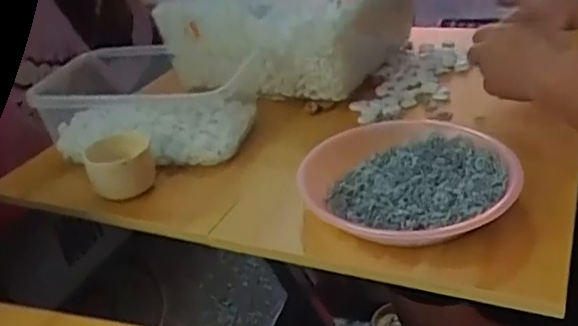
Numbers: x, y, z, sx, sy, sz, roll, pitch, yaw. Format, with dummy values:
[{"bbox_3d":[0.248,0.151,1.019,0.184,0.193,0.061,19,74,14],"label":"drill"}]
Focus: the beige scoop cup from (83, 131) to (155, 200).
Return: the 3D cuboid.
[{"bbox_3d":[-0.173,0.006,0.629,0.067,0.051,0.061,-15,30,-14],"label":"beige scoop cup"}]

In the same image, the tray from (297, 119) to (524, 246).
[{"bbox_3d":[0.105,0.016,0.545,0.179,0.045,0.195,1,30,14],"label":"tray"}]

